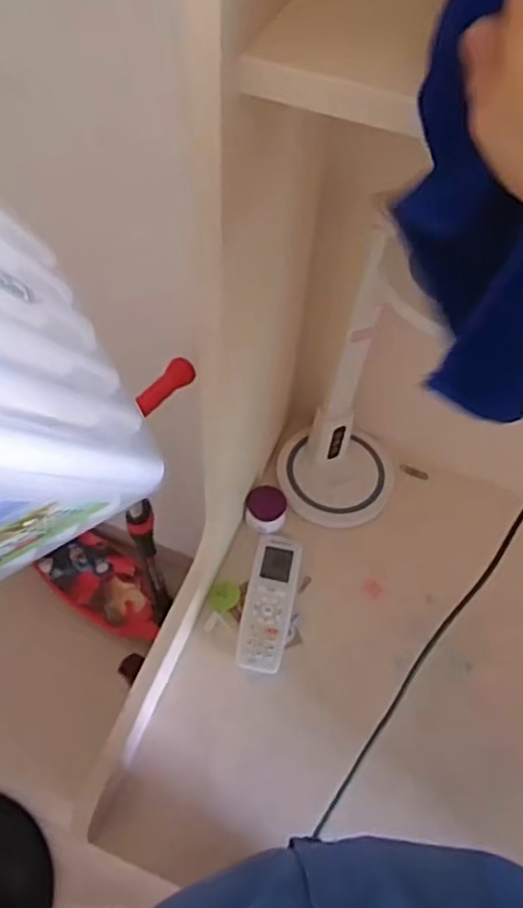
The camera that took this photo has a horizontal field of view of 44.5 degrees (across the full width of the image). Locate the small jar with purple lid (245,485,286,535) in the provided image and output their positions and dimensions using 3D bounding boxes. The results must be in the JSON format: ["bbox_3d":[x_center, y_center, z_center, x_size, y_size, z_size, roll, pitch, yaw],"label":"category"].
[{"bbox_3d":[0.006,0.067,0.766,0.047,0.035,0.047,1,57,-2],"label":"small jar with purple lid"}]

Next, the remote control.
[{"bbox_3d":[0.010,0.162,0.714,0.051,0.015,0.161,10,57,3],"label":"remote control"}]

